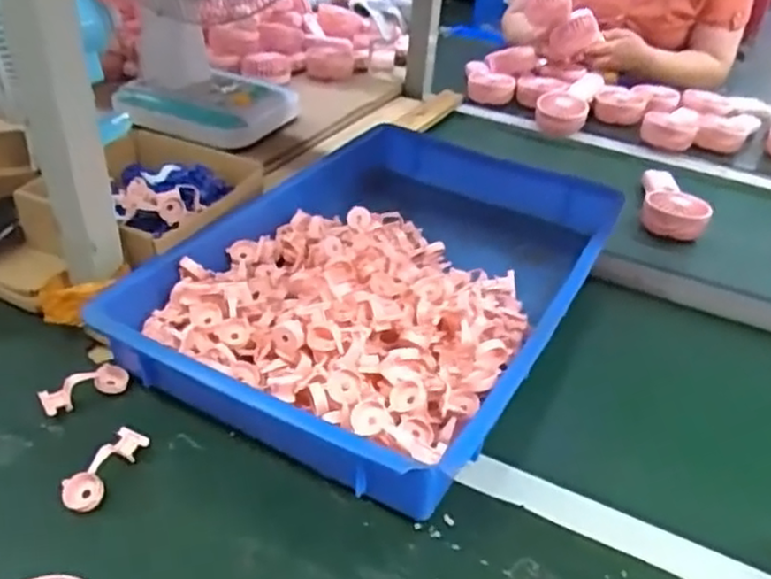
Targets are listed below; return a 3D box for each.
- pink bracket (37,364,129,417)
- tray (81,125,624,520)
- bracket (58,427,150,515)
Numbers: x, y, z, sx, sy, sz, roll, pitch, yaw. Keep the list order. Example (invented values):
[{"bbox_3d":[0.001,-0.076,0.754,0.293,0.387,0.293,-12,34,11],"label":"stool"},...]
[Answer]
[{"bbox_3d":[-0.274,0.088,0.623,0.075,0.028,0.023,-21,44,-26],"label":"pink bracket"},{"bbox_3d":[0.016,-0.030,0.752,0.367,0.078,0.541,22,43,23],"label":"tray"},{"bbox_3d":[-0.228,0.144,0.557,0.028,0.025,0.075,19,42,20],"label":"bracket"}]

